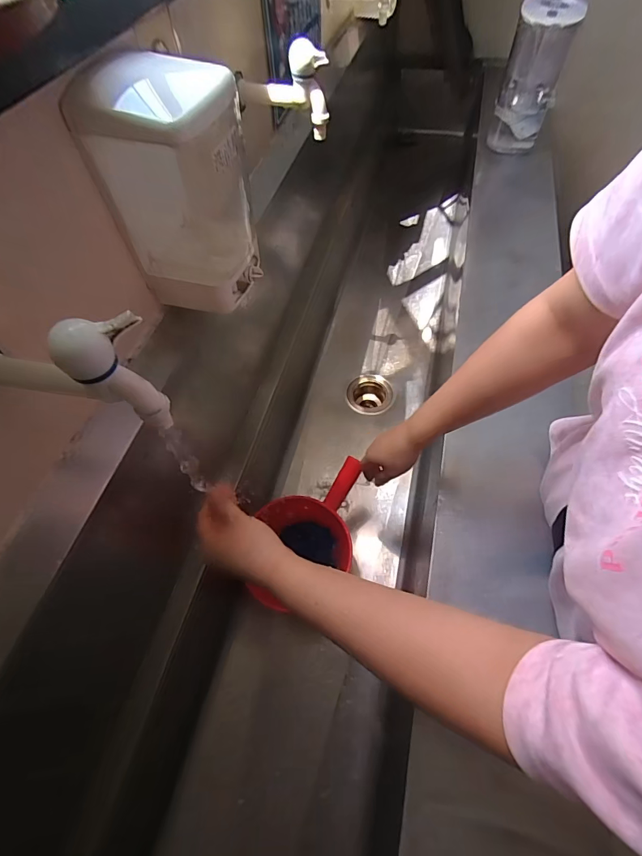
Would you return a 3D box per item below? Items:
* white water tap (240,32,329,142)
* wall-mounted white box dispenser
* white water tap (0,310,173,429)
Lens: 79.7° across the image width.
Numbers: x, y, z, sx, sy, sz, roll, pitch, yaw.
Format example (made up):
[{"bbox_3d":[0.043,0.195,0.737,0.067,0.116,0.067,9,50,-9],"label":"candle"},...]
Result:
[{"bbox_3d":[-0.048,-0.453,0.509,0.122,0.095,0.034,16,62,11],"label":"white water tap"},{"bbox_3d":[-0.123,-0.223,0.376,0.102,0.190,0.119,13,61,9],"label":"wall-mounted white box dispenser"},{"bbox_3d":[-0.173,-0.038,0.252,0.136,0.081,0.041,3,60,3],"label":"white water tap"}]

